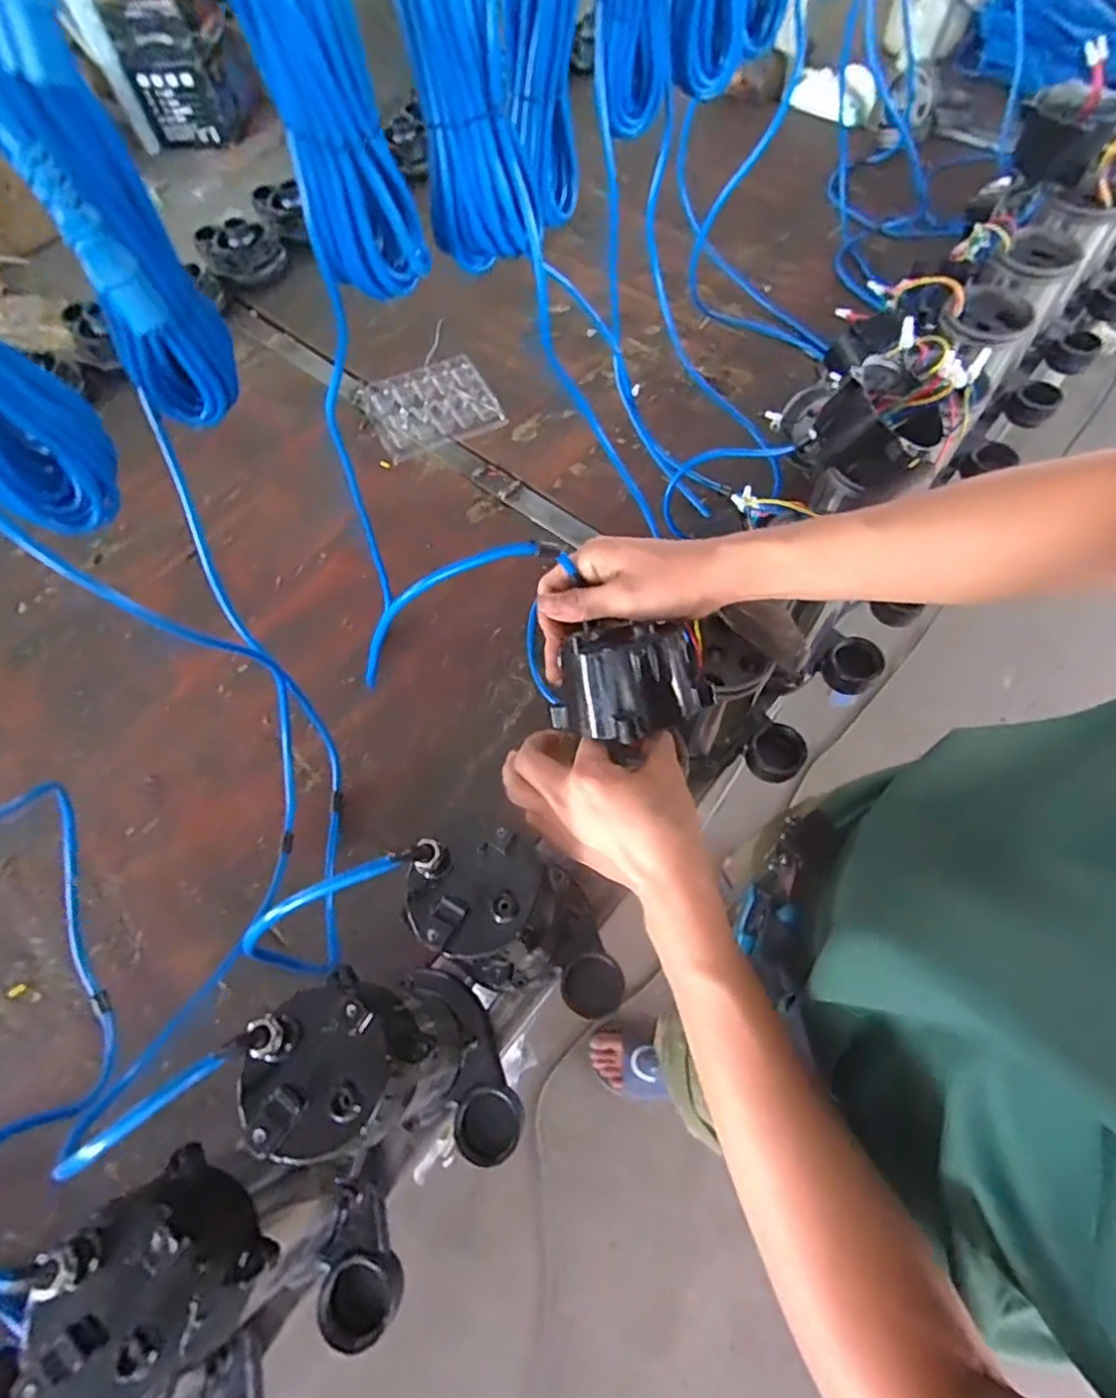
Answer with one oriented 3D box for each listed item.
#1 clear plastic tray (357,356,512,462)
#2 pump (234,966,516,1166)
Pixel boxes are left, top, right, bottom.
[{"bbox_3d":[-0.183,-0.424,0.908,0.172,0.023,0.163,-27,64,-10],"label":"clear plastic tray"},{"bbox_3d":[-0.098,0.259,0.432,0.139,0.227,0.101,19,65,13],"label":"pump"}]

